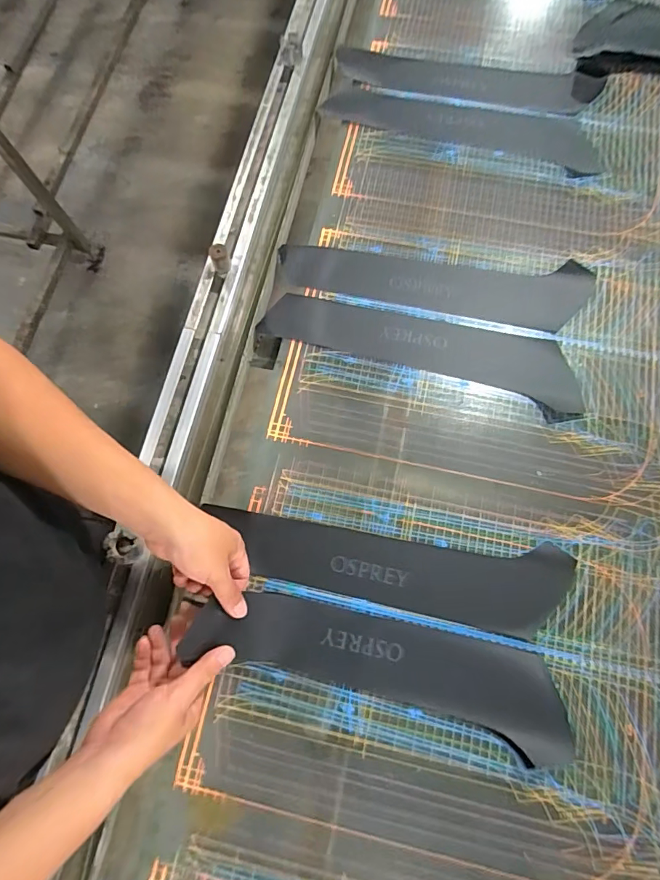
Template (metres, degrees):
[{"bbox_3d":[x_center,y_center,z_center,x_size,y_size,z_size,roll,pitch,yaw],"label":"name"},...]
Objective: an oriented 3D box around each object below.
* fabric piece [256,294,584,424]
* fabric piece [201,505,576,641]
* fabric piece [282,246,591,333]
[{"bbox_3d":[0.117,-0.120,0.626,0.417,0.009,0.107,12,73,4],"label":"fabric piece"},{"bbox_3d":[0.072,0.148,0.546,0.401,0.012,0.094,9,73,4],"label":"fabric piece"},{"bbox_3d":[0.145,-0.220,0.658,0.435,0.008,0.099,7,73,3],"label":"fabric piece"}]

